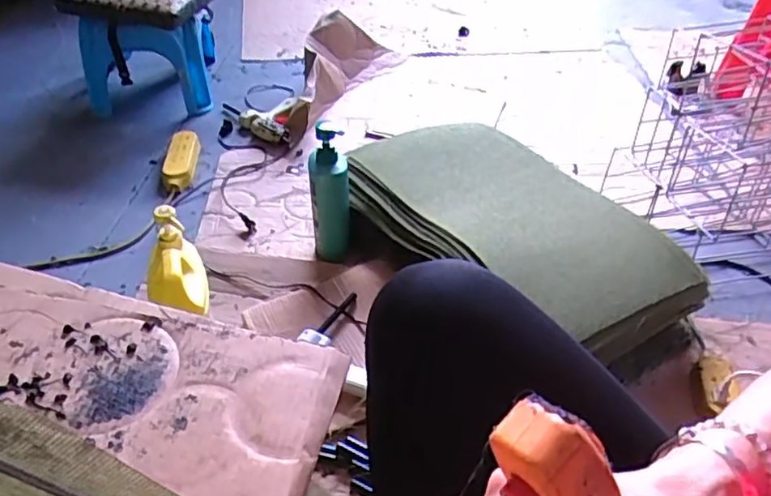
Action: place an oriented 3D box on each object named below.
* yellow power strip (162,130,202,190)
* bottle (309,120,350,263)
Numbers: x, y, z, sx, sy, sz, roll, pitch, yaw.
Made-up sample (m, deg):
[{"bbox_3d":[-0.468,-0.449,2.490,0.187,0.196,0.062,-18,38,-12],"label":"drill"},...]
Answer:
[{"bbox_3d":[-0.441,-0.189,1.363,0.065,0.035,0.199,-1,40,-5],"label":"yellow power strip"},{"bbox_3d":[-0.097,-0.085,1.088,0.067,0.241,0.055,13,40,11],"label":"bottle"}]

